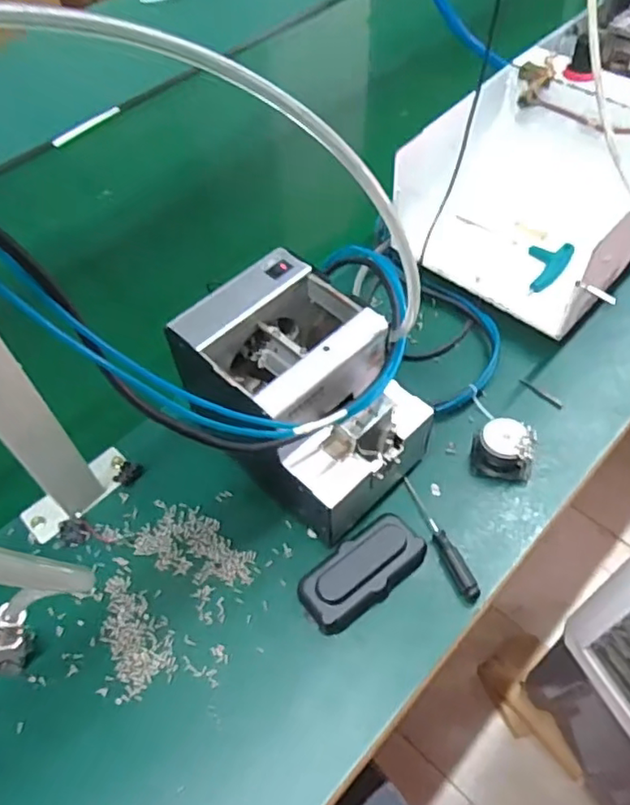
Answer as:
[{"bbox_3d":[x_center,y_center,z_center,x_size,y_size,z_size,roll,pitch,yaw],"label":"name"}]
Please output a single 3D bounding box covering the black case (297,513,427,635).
[{"bbox_3d":[0.038,0.139,0.504,0.107,0.025,0.050,-32,60,-18],"label":"black case"}]

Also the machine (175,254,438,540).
[{"bbox_3d":[-0.007,-0.003,0.527,0.137,0.151,0.180,-38,61,-21],"label":"machine"}]

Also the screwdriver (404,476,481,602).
[{"bbox_3d":[0.103,0.112,0.516,0.016,0.008,0.118,-22,57,-11],"label":"screwdriver"}]

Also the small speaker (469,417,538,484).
[{"bbox_3d":[0.172,0.042,0.558,0.052,0.035,0.044,10,56,10],"label":"small speaker"}]

